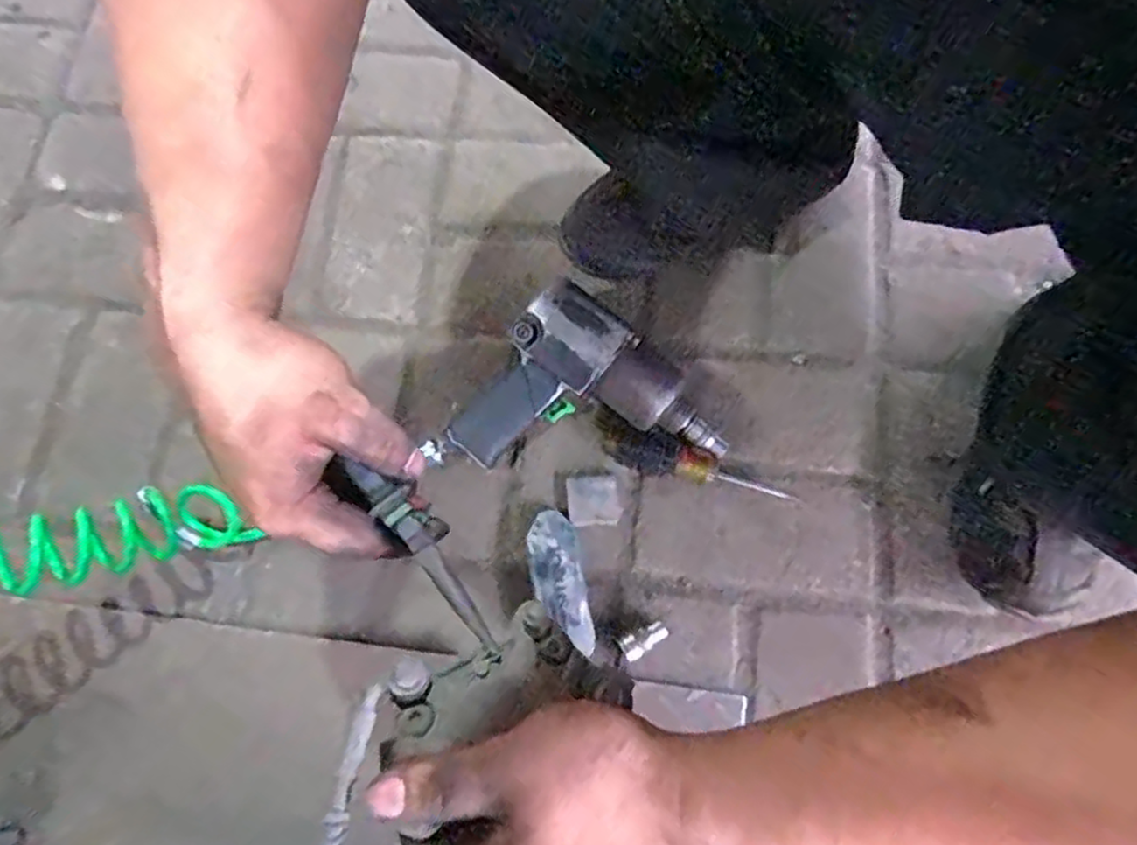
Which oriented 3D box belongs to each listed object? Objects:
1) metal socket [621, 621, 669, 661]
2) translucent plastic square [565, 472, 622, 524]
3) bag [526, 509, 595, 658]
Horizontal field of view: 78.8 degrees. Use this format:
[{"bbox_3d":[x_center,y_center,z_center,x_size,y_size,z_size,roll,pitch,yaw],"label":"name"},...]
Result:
[{"bbox_3d":[0.061,0.177,0.566,0.039,0.022,0.018,-35,76,-8],"label":"metal socket"},{"bbox_3d":[0.021,0.067,0.603,0.047,0.011,0.043,-3,74,1],"label":"translucent plastic square"},{"bbox_3d":[-0.008,0.133,0.579,0.041,0.026,0.116,-13,74,-2],"label":"bag"}]

